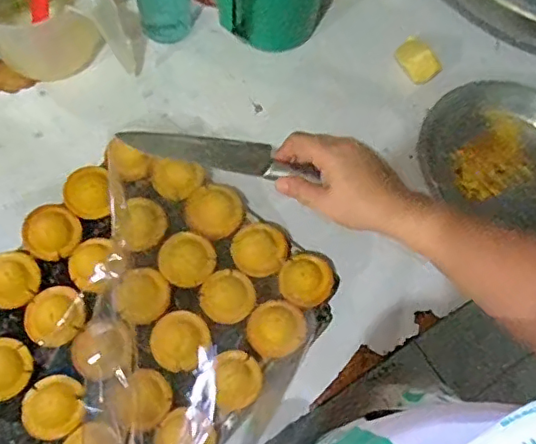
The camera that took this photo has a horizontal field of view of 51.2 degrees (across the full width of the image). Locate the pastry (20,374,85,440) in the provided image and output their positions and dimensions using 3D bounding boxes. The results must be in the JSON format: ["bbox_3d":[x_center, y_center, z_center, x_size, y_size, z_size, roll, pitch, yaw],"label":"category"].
[{"bbox_3d":[-0.227,0.198,0.599,0.061,0.028,0.061,1,71,-2],"label":"pastry"}]

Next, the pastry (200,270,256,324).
[{"bbox_3d":[-0.046,0.087,0.643,0.061,0.016,0.058,1,71,-2],"label":"pastry"}]

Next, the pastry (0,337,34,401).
[{"bbox_3d":[-0.287,0.161,0.609,0.061,0.038,0.061,1,71,-2],"label":"pastry"}]

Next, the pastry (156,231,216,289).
[{"bbox_3d":[-0.095,0.042,0.651,0.062,0.017,0.065,1,71,-2],"label":"pastry"}]

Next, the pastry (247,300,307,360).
[{"bbox_3d":[0.009,0.120,0.629,0.064,0.020,0.062,1,71,-2],"label":"pastry"}]

